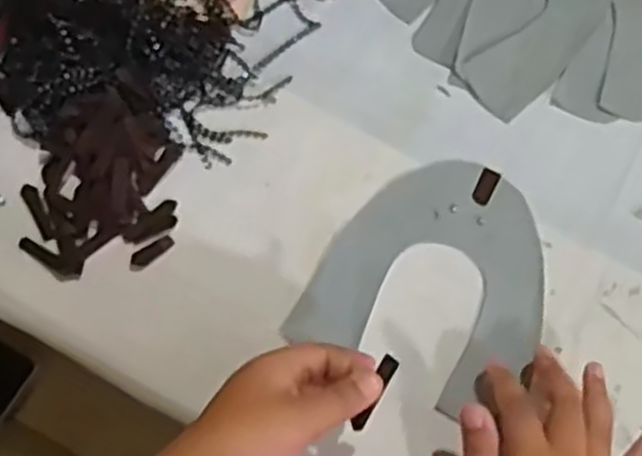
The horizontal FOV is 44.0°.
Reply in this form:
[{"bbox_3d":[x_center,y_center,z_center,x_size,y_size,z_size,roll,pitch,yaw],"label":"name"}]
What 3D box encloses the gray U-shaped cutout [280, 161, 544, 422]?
[{"bbox_3d":[0.076,0.029,0.517,0.141,0.004,0.158,25,71,8],"label":"gray U-shaped cutout"}]

